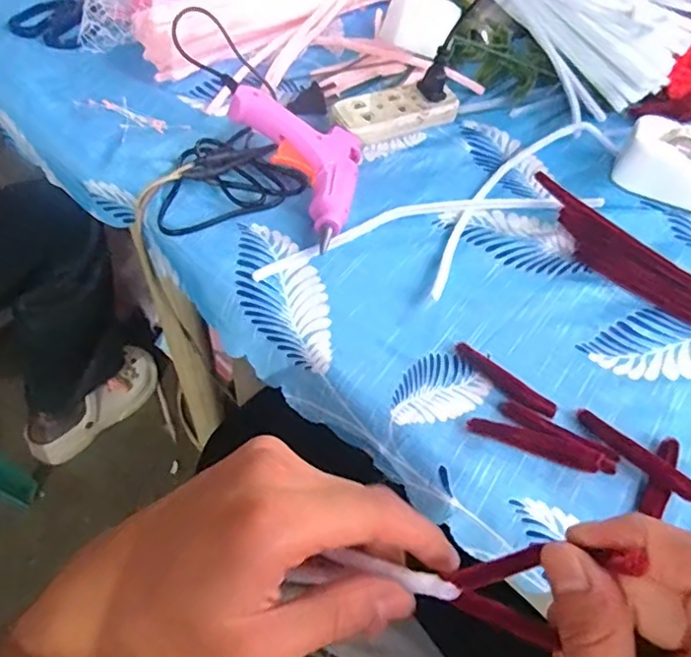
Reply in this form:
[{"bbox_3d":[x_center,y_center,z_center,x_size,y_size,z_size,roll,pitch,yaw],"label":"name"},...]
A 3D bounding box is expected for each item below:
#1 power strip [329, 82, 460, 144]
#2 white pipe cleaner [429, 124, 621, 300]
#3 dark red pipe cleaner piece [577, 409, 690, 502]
[{"bbox_3d":[0.041,-0.187,0.517,0.111,0.025,0.039,-24,61,-19],"label":"power strip"},{"bbox_3d":[0.133,-0.109,0.481,0.256,0.011,0.058,-38,67,-25],"label":"white pipe cleaner"},{"bbox_3d":[0.173,0.074,0.358,0.076,0.008,0.011,39,62,20],"label":"dark red pipe cleaner piece"}]

